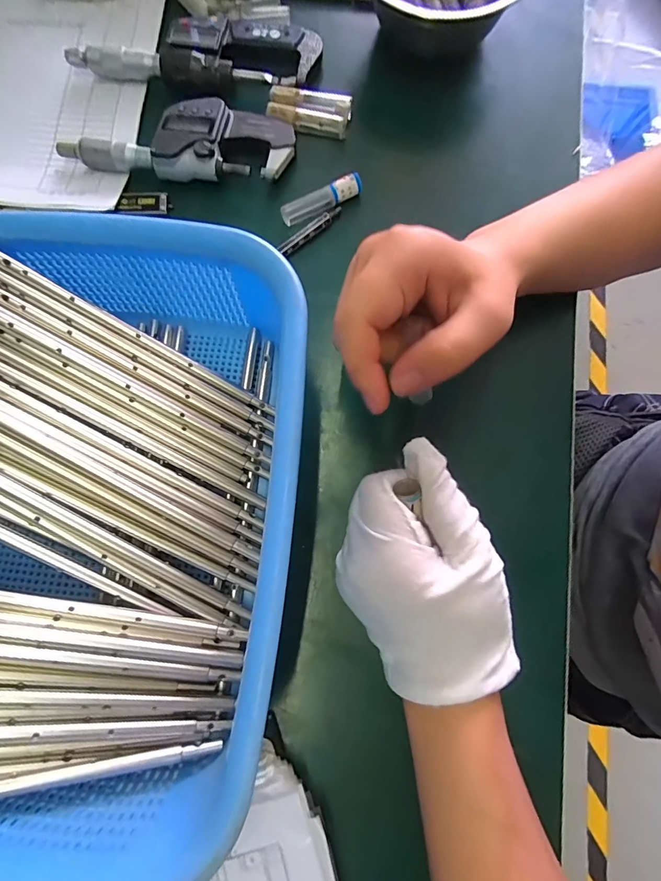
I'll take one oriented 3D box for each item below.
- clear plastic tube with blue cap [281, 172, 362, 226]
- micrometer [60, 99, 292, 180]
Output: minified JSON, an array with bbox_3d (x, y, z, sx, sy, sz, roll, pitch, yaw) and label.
[{"bbox_3d":[-0.006,-0.166,0.279,0.058,0.012,0.012,-24,79,-4],"label":"clear plastic tube with blue cap"},{"bbox_3d":[-0.105,-0.207,0.280,0.157,0.017,0.049,1,79,1],"label":"micrometer"}]

